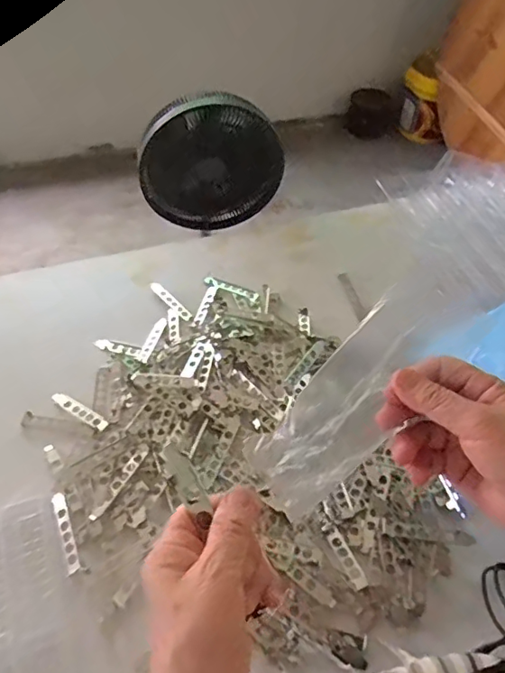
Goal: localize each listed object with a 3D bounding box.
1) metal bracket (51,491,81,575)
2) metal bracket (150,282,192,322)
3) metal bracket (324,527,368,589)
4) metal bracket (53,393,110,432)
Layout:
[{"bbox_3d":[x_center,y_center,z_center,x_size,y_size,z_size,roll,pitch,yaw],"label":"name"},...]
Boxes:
[{"bbox_3d":[-0.248,0.258,0.700,0.017,0.004,0.115,-15,48,-21],"label":"metal bracket"},{"bbox_3d":[-0.150,-0.066,0.963,0.019,0.008,0.120,-34,59,-27],"label":"metal bracket"},{"bbox_3d":[0.120,0.284,0.679,0.021,0.008,0.086,-16,40,-15],"label":"metal bracket"},{"bbox_3d":[-0.266,0.114,0.810,0.109,0.006,0.021,27,54,19],"label":"metal bracket"}]

